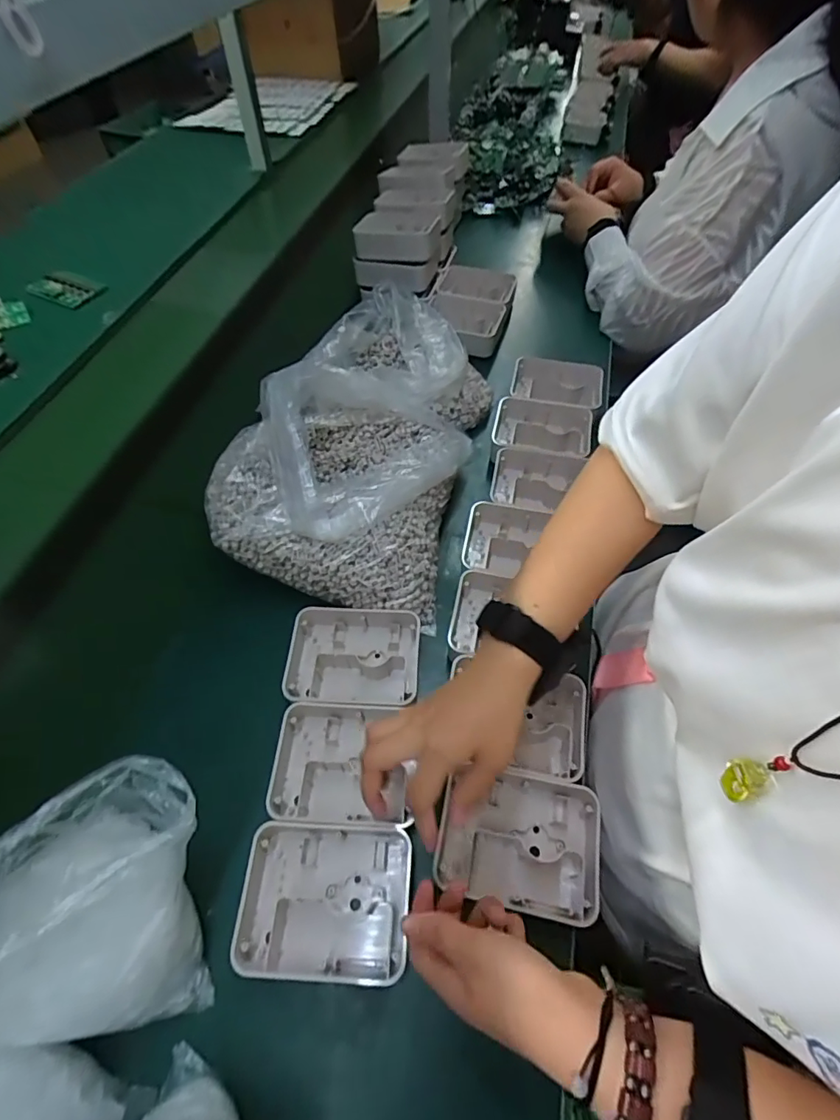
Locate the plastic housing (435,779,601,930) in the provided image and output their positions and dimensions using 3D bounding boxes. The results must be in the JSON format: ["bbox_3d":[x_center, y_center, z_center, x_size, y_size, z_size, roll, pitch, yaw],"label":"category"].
[{"bbox_3d":[0.085,0.235,0.422,0.120,0.043,0.095,10,57,7],"label":"plastic housing"}]

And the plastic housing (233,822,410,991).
[{"bbox_3d":[-0.074,0.269,0.397,0.128,0.039,0.100,1,56,2],"label":"plastic housing"}]

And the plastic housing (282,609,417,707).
[{"bbox_3d":[-0.067,0.101,0.508,0.131,0.039,0.103,1,56,2],"label":"plastic housing"}]

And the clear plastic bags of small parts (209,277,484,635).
[{"bbox_3d":[-0.059,-0.193,0.631,0.255,0.141,0.493,10,57,8],"label":"clear plastic bags of small parts"}]

